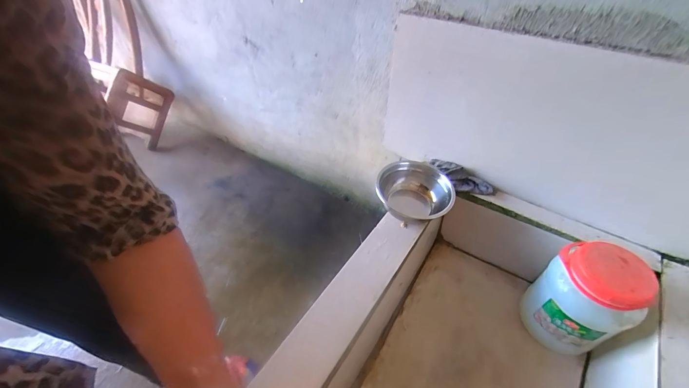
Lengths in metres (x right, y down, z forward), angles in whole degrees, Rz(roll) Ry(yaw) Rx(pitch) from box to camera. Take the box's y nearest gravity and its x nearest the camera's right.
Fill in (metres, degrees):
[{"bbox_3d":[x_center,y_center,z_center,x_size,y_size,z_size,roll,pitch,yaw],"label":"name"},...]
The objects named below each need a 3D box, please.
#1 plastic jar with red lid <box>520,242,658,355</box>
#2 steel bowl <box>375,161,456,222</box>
[{"bbox_3d":[0.534,0.247,0.684,0.140,0.279,0.161,-28,50,-23],"label":"plastic jar with red lid"},{"bbox_3d":[0.178,-0.002,0.759,0.187,0.076,0.171,-2,45,2],"label":"steel bowl"}]

